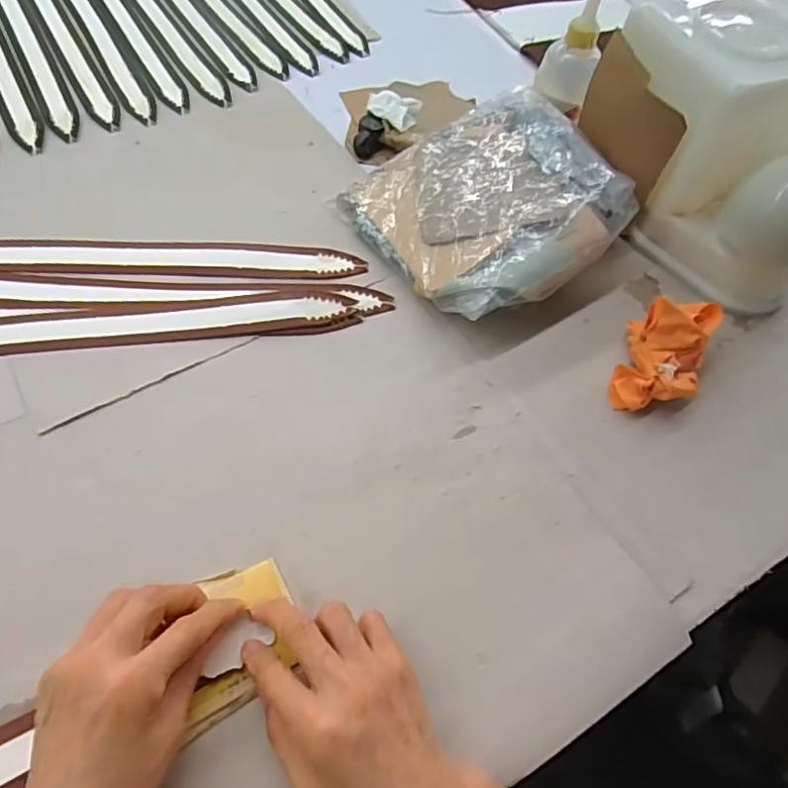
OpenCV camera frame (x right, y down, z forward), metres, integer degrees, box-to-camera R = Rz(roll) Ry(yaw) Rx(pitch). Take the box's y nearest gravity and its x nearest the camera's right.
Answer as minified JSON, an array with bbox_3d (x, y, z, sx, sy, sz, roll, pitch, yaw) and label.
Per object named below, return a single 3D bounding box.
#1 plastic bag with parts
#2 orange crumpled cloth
[{"bbox_3d":[0.092,-0.179,0.528,0.227,0.063,0.225,-27,63,-19],"label":"plastic bag with parts"},{"bbox_3d":[0.217,-0.036,0.446,0.062,0.051,0.103,22,59,10],"label":"orange crumpled cloth"}]

